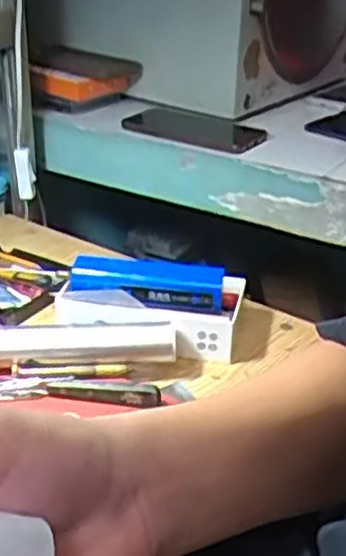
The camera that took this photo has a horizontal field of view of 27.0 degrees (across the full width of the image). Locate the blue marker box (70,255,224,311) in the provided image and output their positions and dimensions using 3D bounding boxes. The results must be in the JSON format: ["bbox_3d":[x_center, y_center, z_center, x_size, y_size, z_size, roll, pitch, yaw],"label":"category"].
[{"bbox_3d":[-0.023,0.003,0.626,0.130,0.038,0.024,4,28,4],"label":"blue marker box"}]

